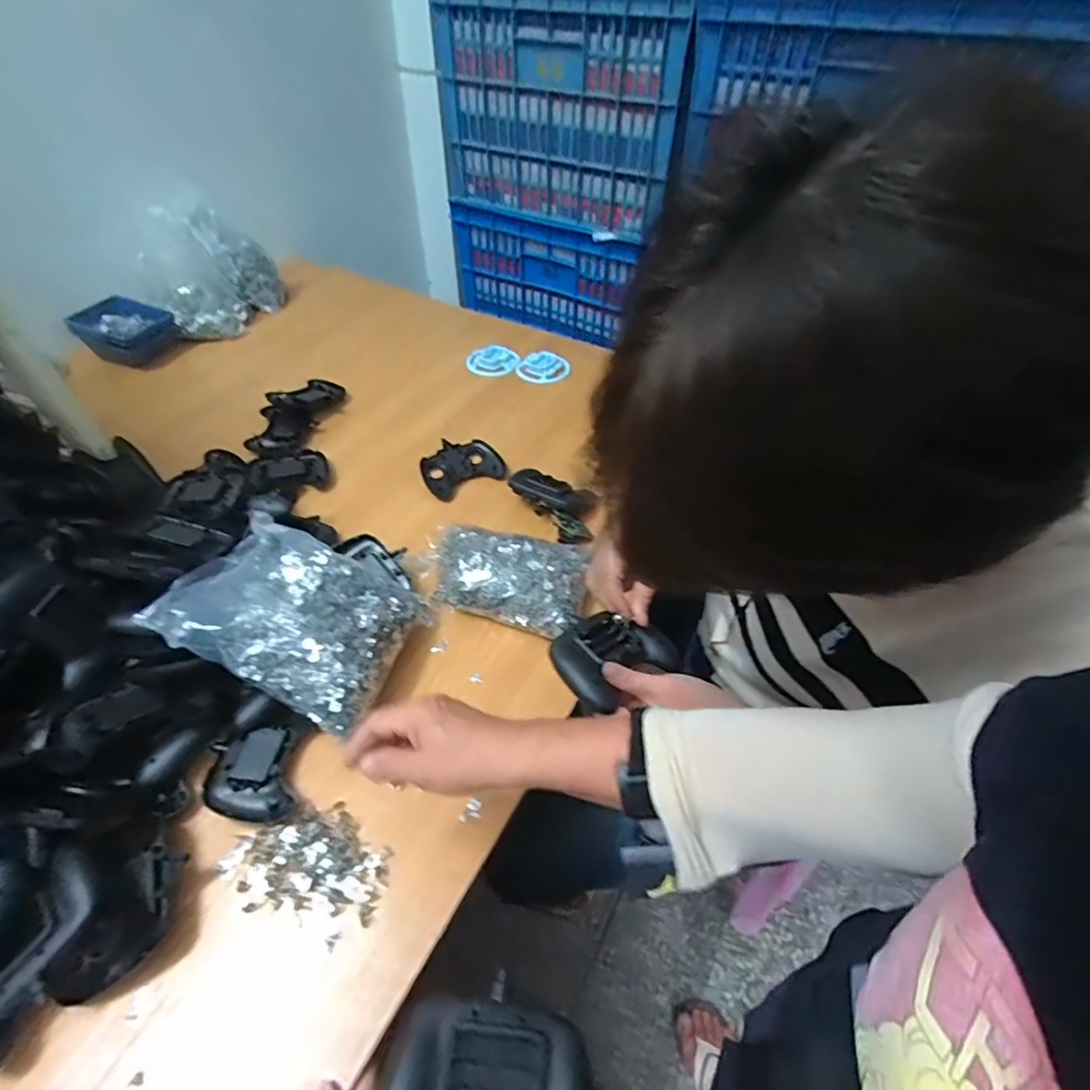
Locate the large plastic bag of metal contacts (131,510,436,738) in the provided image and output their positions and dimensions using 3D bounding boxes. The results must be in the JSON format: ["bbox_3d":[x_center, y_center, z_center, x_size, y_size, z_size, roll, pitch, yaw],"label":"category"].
[{"bbox_3d":[-0.243,0.066,0.556,0.212,0.057,0.170,30,57,-3],"label":"large plastic bag of metal contacts"}]

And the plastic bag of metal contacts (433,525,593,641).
[{"bbox_3d":[-0.047,0.034,0.657,0.196,0.048,0.117,13,48,11],"label":"plastic bag of metal contacts"}]

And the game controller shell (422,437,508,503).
[{"bbox_3d":[-0.124,-0.114,0.815,0.120,0.032,0.091,-23,51,-21],"label":"game controller shell"}]

